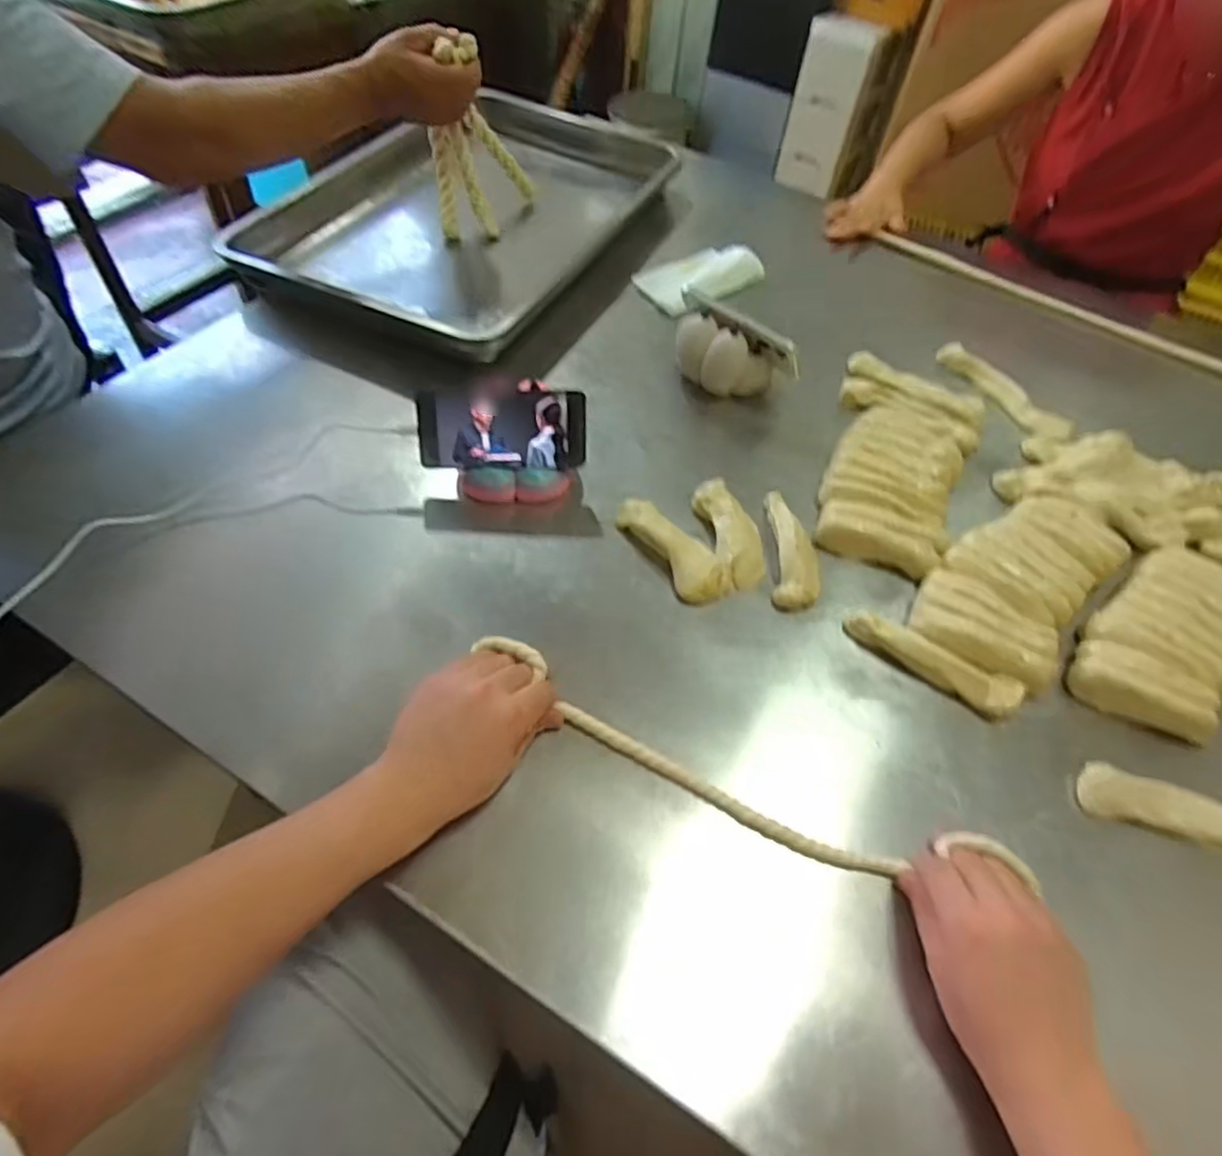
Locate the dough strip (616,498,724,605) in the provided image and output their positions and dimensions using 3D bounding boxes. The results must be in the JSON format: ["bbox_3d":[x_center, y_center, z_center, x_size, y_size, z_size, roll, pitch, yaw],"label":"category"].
[{"bbox_3d":[0.057,-0.032,0.661,0.047,0.023,0.139,-25,60,-22],"label":"dough strip"}]

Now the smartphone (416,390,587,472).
[{"bbox_3d":[-0.108,-0.147,0.684,0.163,0.075,0.009,0,17,-3],"label":"smartphone"}]

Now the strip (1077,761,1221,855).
[{"bbox_3d":[0.469,0.194,0.539,0.180,0.021,0.039,20,55,9],"label":"strip"}]

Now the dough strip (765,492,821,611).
[{"bbox_3d":[0.178,-0.032,0.667,0.045,0.016,0.146,7,54,-1],"label":"dough strip"}]

